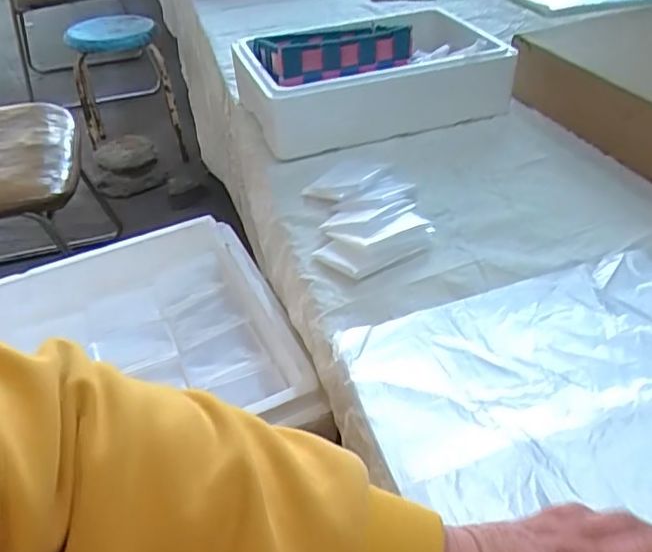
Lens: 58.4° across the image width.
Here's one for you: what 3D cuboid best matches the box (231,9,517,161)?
[{"bbox_3d":[0.055,-0.261,0.761,0.304,0.101,0.191,-18,44,-15],"label":"box"}]

